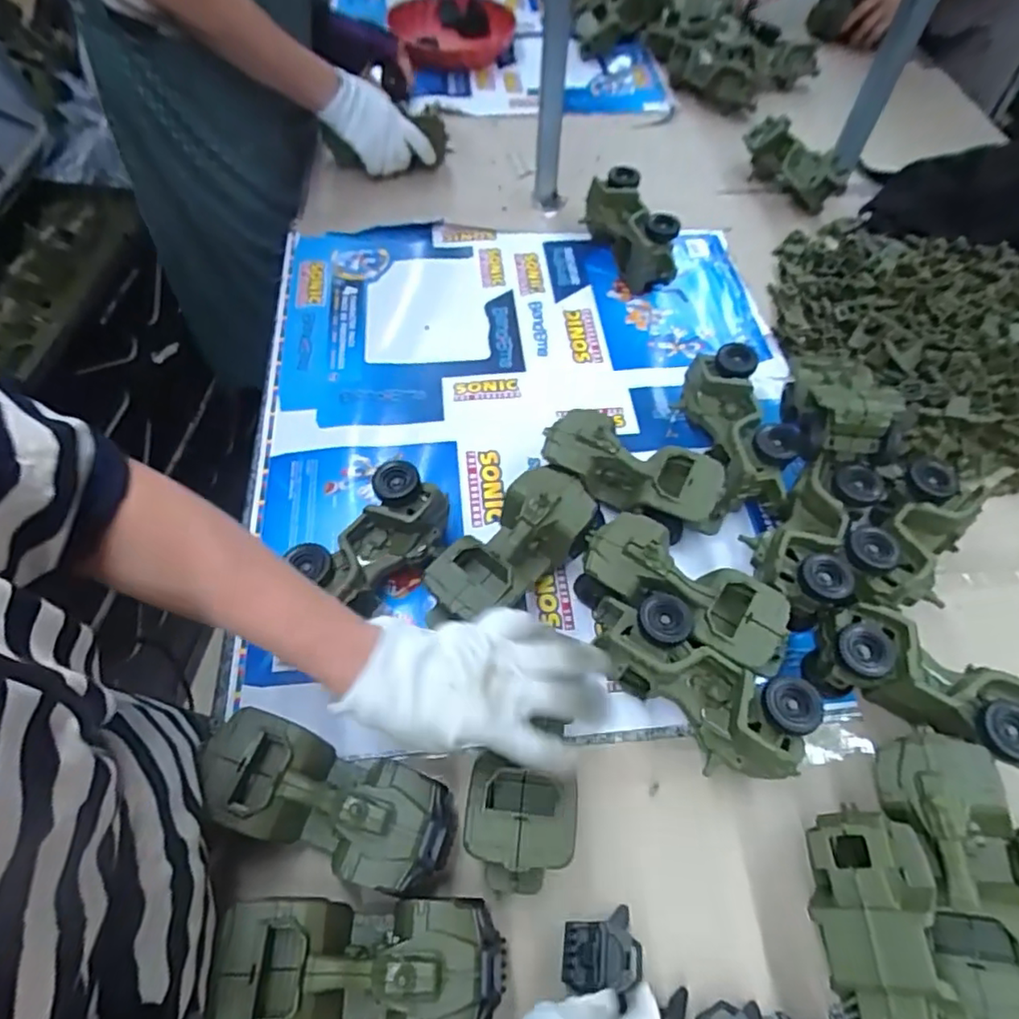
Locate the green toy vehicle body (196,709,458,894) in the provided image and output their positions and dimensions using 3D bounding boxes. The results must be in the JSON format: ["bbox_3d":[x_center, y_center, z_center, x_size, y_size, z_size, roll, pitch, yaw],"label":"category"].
[{"bbox_3d":[-0.135,0.219,0.460,0.184,0.076,0.076,17,59,8],"label":"green toy vehicle body"}]

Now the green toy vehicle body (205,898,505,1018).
[{"bbox_3d":[-0.096,0.307,0.408,0.177,0.077,0.078,1,58,-2],"label":"green toy vehicle body"}]

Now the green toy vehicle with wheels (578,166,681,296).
[{"bbox_3d":[0.163,-0.373,0.830,0.068,0.086,0.176,-18,60,-12],"label":"green toy vehicle with wheels"}]

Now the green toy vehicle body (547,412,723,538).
[{"bbox_3d":[0.119,-0.030,0.599,0.181,0.076,0.081,19,59,10],"label":"green toy vehicle body"}]

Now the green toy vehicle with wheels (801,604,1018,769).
[{"bbox_3d":[0.354,0.156,0.513,0.194,0.075,0.071,29,61,15],"label":"green toy vehicle with wheels"}]

